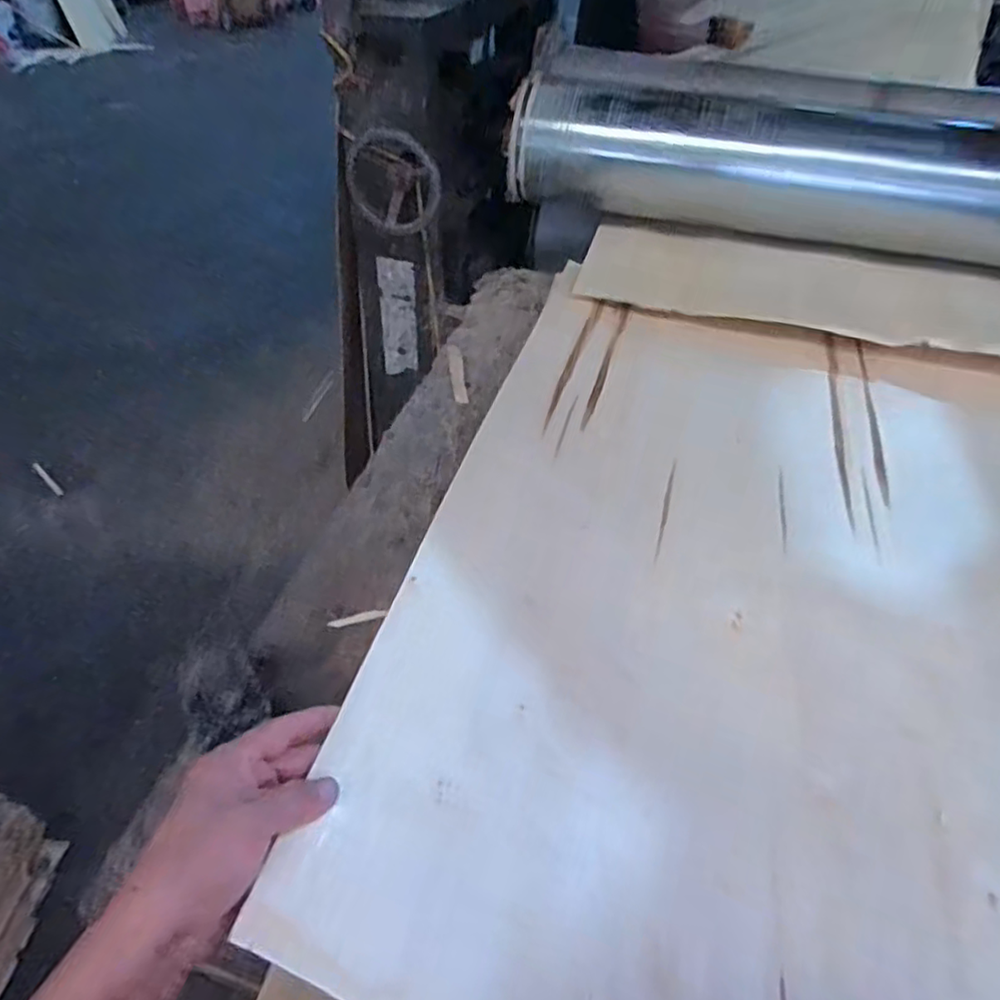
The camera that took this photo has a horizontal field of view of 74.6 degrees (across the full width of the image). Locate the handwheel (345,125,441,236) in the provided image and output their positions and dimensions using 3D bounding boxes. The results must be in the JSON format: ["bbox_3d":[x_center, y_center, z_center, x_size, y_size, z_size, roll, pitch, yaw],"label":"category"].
[{"bbox_3d":[-0.182,-0.524,1.082,0.166,0.154,0.038,16,44,13],"label":"handwheel"}]

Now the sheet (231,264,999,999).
[{"bbox_3d":[0.359,0.062,0.646,0.808,0.201,0.972,15,47,10],"label":"sheet"}]

